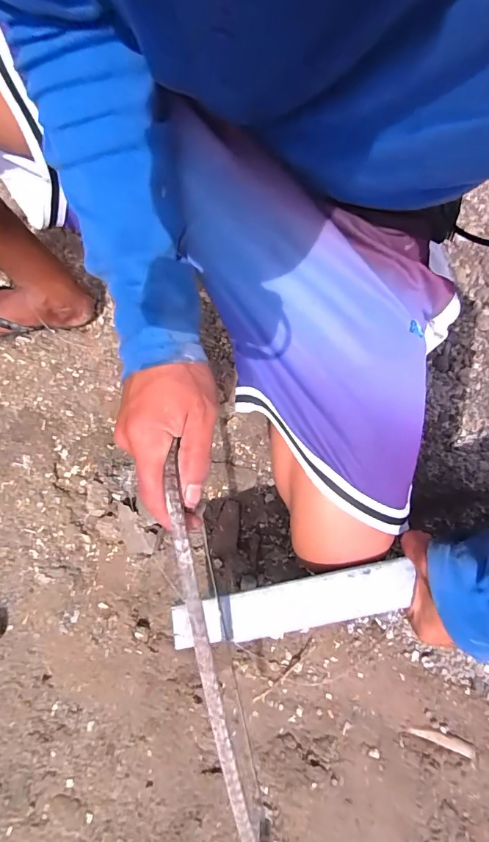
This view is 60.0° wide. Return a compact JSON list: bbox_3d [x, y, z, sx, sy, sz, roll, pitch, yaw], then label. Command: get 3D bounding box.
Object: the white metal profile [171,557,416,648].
[{"bbox_3d":[0.044,0.165,0.380,0.215,0.014,0.042,-11,68,-2],"label":"white metal profile"}]

